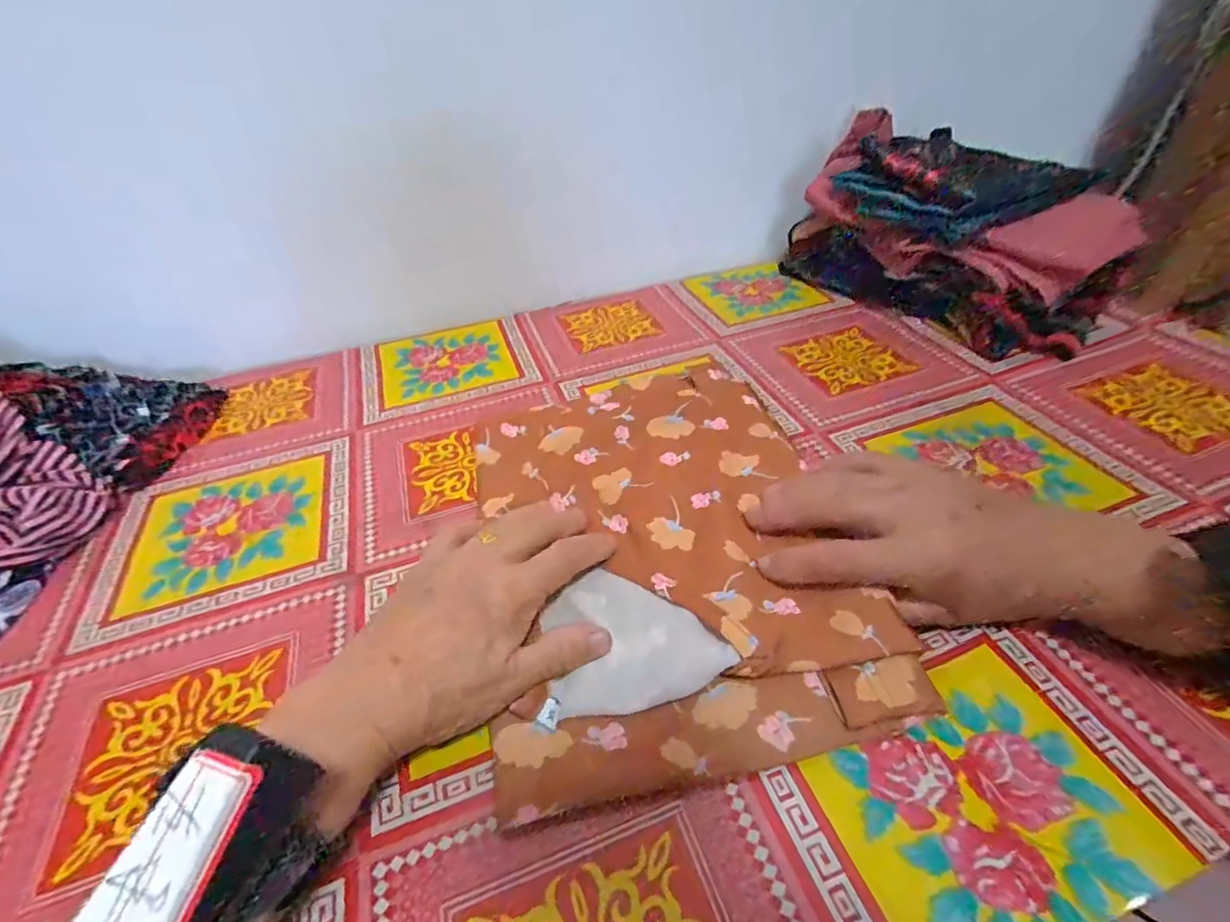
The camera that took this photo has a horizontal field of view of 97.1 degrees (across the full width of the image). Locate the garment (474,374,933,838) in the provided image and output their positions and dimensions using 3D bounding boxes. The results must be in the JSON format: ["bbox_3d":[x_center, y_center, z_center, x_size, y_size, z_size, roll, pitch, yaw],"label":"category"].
[{"bbox_3d":[0.021,0.039,0.325,0.195,0.029,0.269,-11,43,-7],"label":"garment"}]

